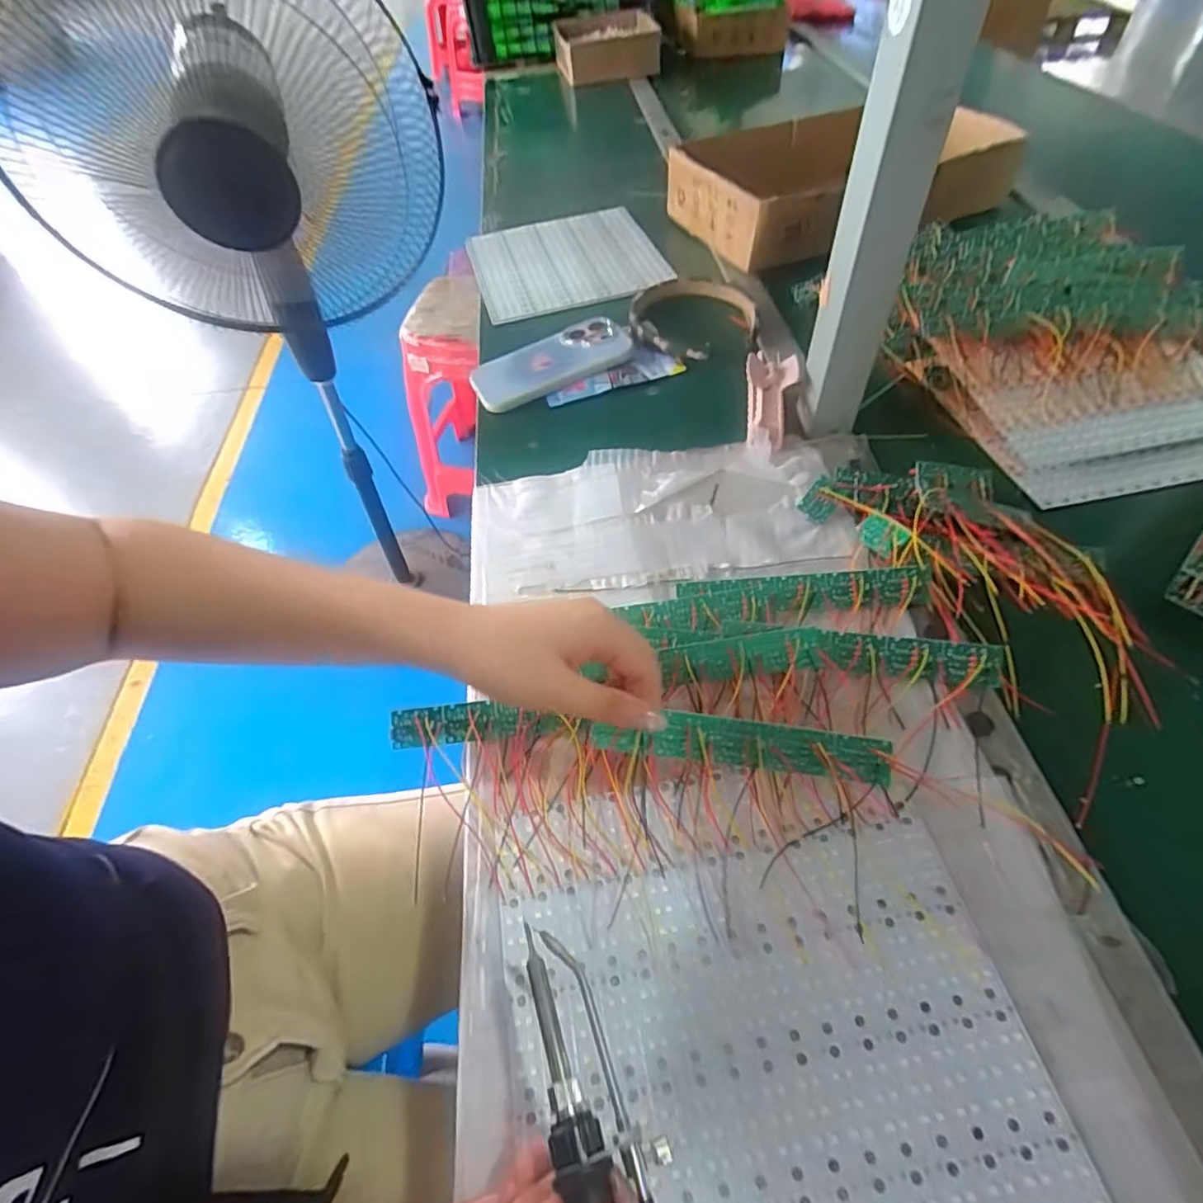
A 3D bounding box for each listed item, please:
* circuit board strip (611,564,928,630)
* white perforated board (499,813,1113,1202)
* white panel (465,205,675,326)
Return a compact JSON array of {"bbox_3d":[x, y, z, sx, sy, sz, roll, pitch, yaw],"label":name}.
[{"bbox_3d":[0.123,0.000,0.431,0.206,0.021,0.037,-3,53,3],"label":"circuit board strip"},{"bbox_3d":[0.078,0.214,0.287,0.235,0.009,0.181,-10,53,-3],"label":"white perforated board"},{"bbox_3d":[-0.050,-0.452,0.798,0.232,0.016,0.257,-14,53,-5],"label":"white panel"}]

